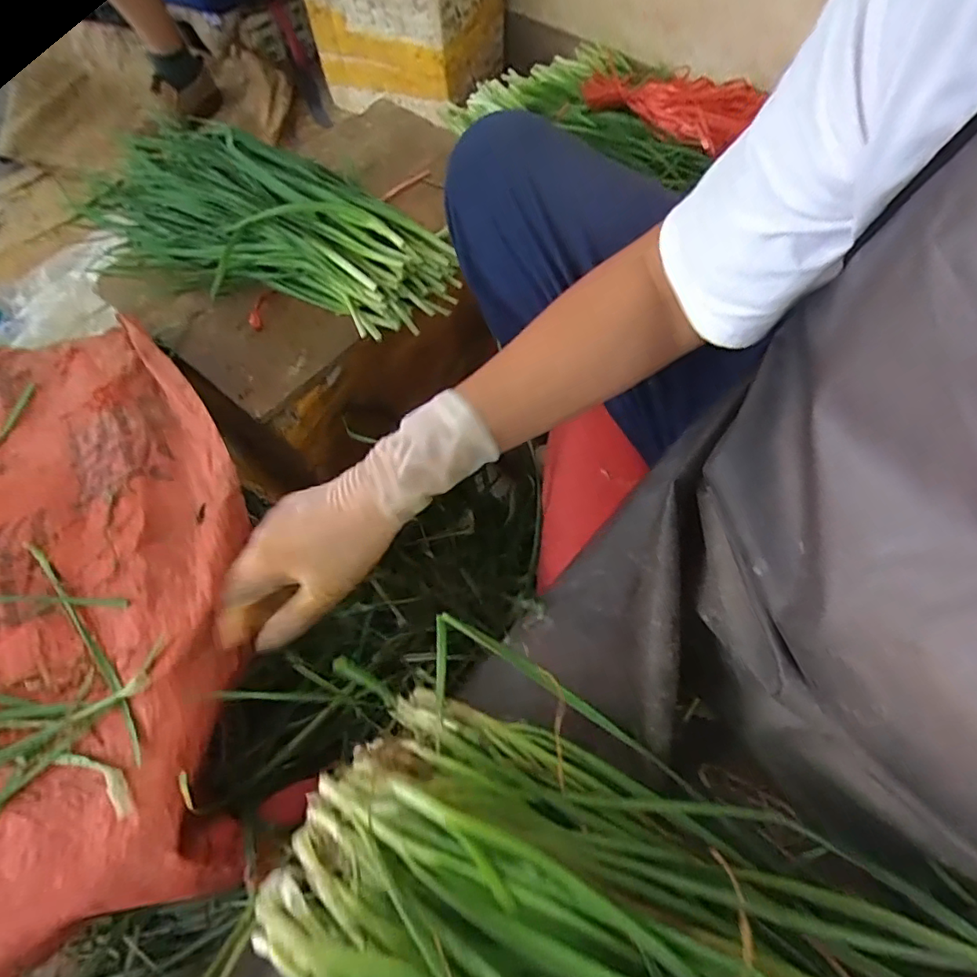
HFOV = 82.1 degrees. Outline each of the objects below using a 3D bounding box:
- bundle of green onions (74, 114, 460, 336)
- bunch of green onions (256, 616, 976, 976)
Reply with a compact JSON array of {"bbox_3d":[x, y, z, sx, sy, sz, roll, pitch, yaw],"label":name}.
[{"bbox_3d":[-0.264,-0.304,0.626,0.469,0.086,0.203,15,64,9],"label":"bundle of green onions"},{"bbox_3d":[0.125,0.211,0.241,0.430,0.100,0.165,19,65,11],"label":"bunch of green onions"}]

